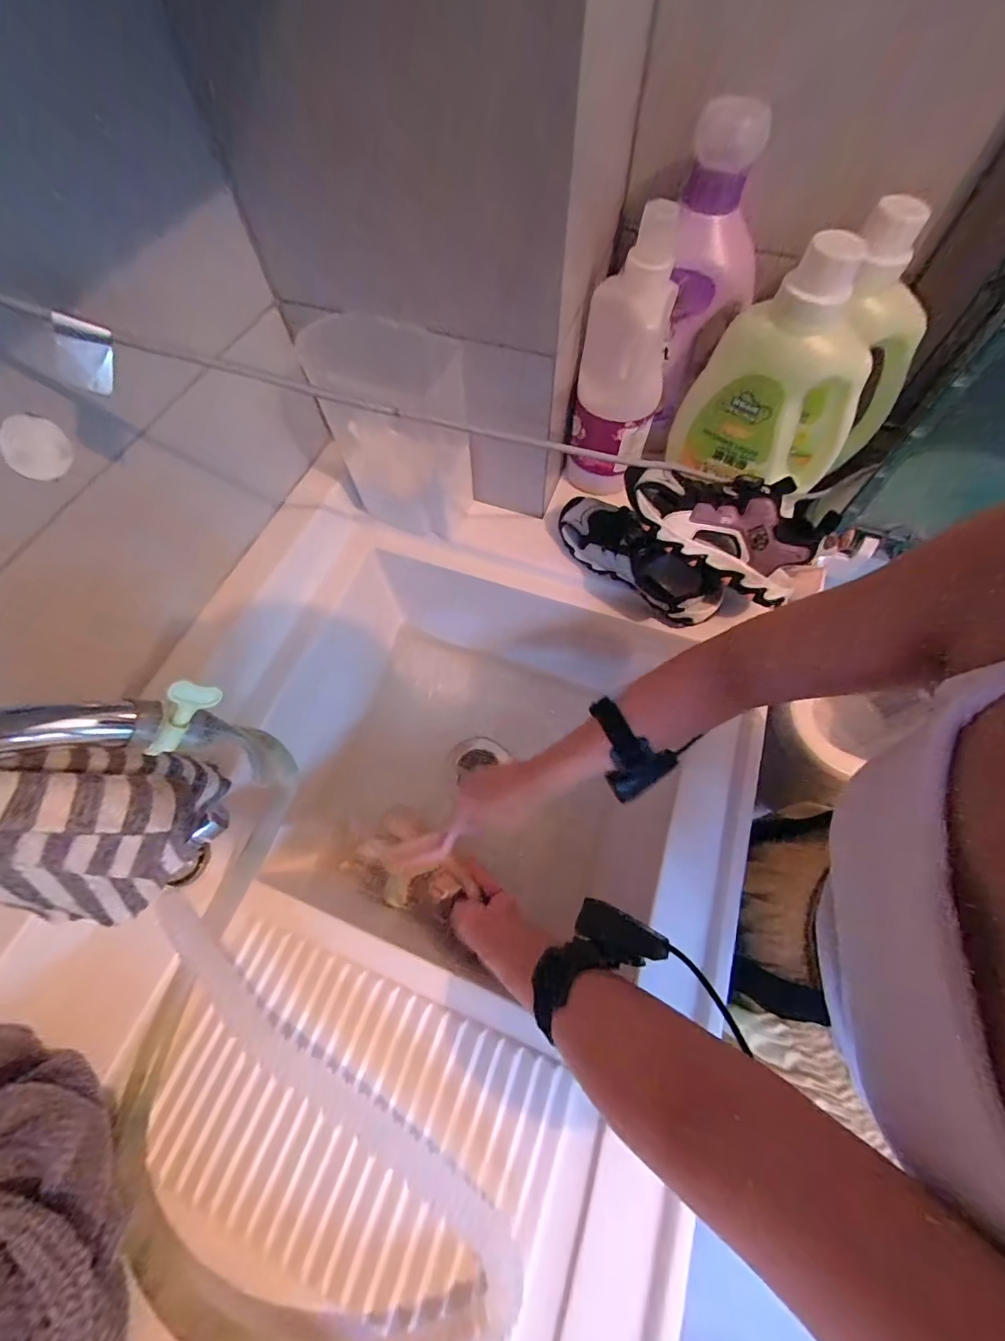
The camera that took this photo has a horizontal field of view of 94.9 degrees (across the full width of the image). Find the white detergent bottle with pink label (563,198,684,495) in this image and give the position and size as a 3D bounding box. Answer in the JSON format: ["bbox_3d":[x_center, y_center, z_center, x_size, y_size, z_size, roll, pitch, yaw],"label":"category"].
[{"bbox_3d":[0.132,-0.335,0.524,0.091,0.273,0.073,10,66,5],"label":"white detergent bottle with pink label"}]

